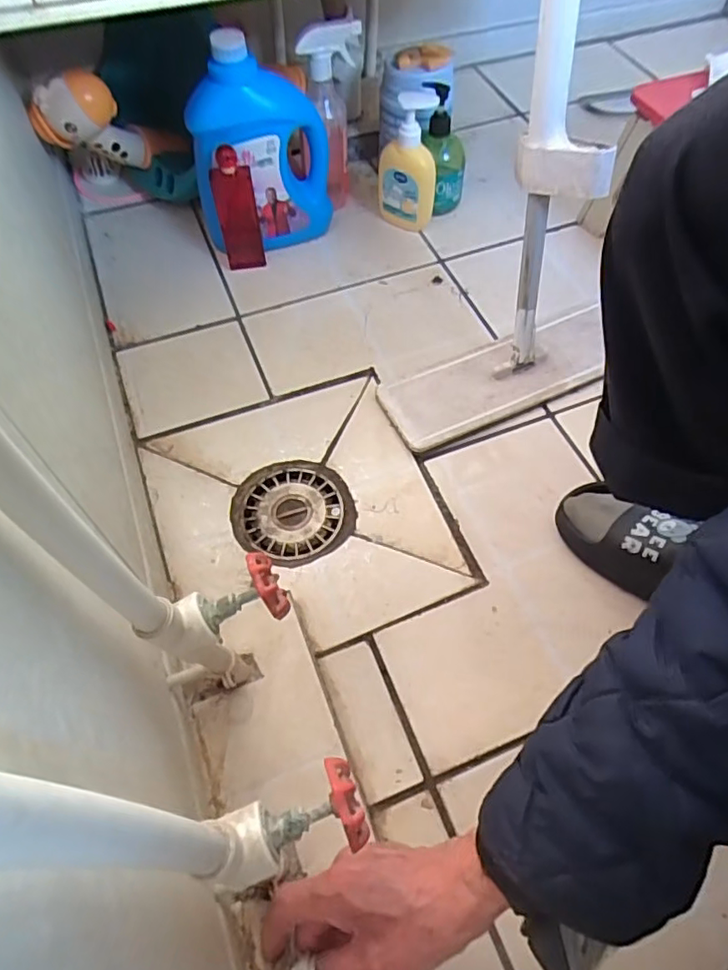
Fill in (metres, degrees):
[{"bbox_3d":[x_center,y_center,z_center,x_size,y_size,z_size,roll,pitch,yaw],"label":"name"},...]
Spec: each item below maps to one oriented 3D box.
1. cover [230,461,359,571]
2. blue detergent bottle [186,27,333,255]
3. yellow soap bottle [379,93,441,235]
[{"bbox_3d":[-0.078,0.030,0.653,0.130,0.009,0.123,-12,60,-7],"label":"cover"},{"bbox_3d":[-0.131,-0.414,0.754,0.173,0.245,0.086,-4,59,-3],"label":"blue detergent bottle"},{"bbox_3d":[0.061,-0.445,0.825,0.082,0.176,0.045,4,59,2],"label":"yellow soap bottle"}]

